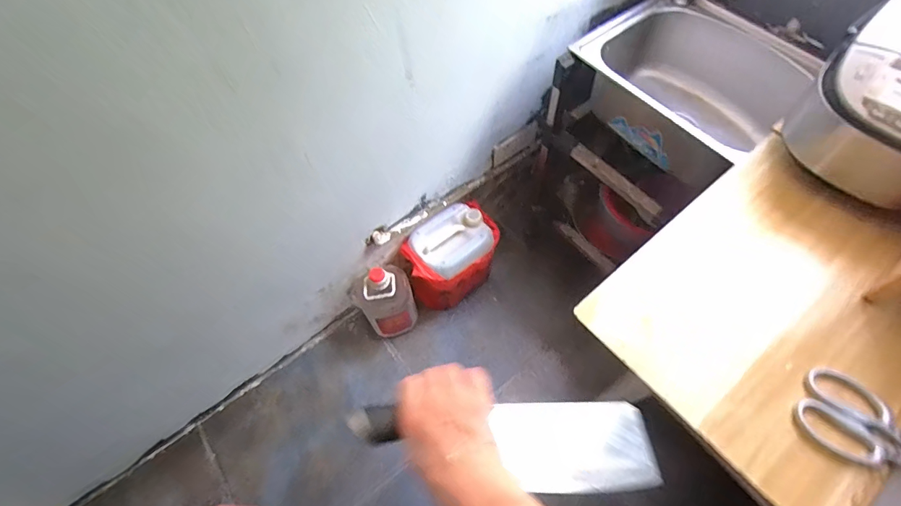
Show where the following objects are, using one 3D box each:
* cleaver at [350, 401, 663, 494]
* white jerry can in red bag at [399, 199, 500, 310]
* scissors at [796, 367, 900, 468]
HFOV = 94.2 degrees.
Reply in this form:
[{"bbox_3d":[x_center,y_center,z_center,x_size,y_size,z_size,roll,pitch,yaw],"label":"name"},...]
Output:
[{"bbox_3d":[0.061,0.176,0.399,0.297,0.028,0.082,11,61,-11],"label":"cleaver"},{"bbox_3d":[0.003,0.031,1.399,0.321,0.321,0.195,-32,65,-14],"label":"white jerry can in red bag"},{"bbox_3d":[0.528,0.229,0.488,0.215,0.018,0.097,35,68,19],"label":"scissors"}]

